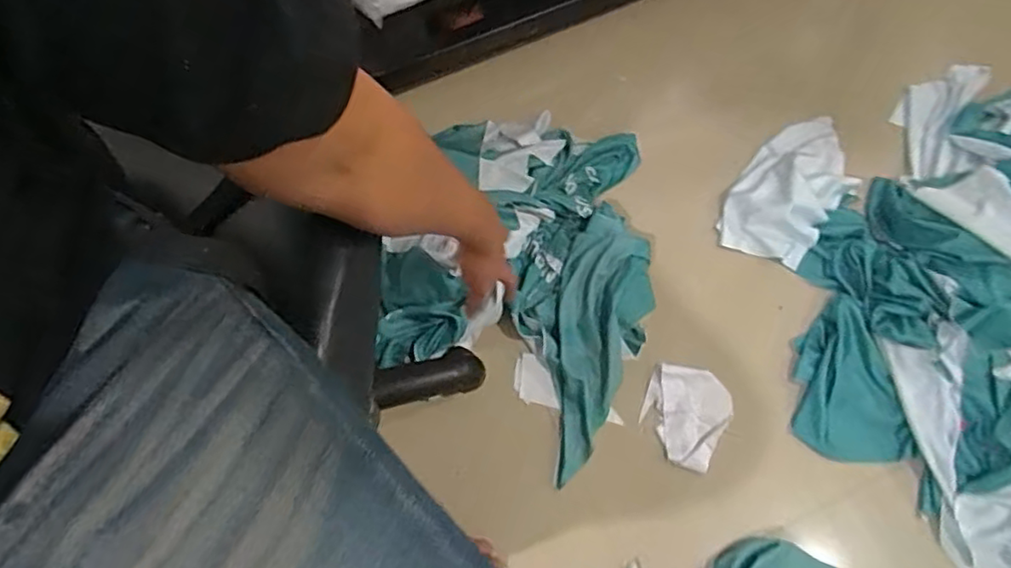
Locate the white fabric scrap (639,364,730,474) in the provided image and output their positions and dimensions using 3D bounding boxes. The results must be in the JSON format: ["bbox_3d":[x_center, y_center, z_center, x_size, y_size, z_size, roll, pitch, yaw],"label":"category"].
[{"bbox_3d":[0.245,0.179,0.873,0.111,0.007,0.131,20,72,9],"label":"white fabric scrap"}]

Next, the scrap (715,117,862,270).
[{"bbox_3d":[0.433,-0.150,0.957,0.140,0.049,0.265,35,75,14],"label":"scrap"}]

